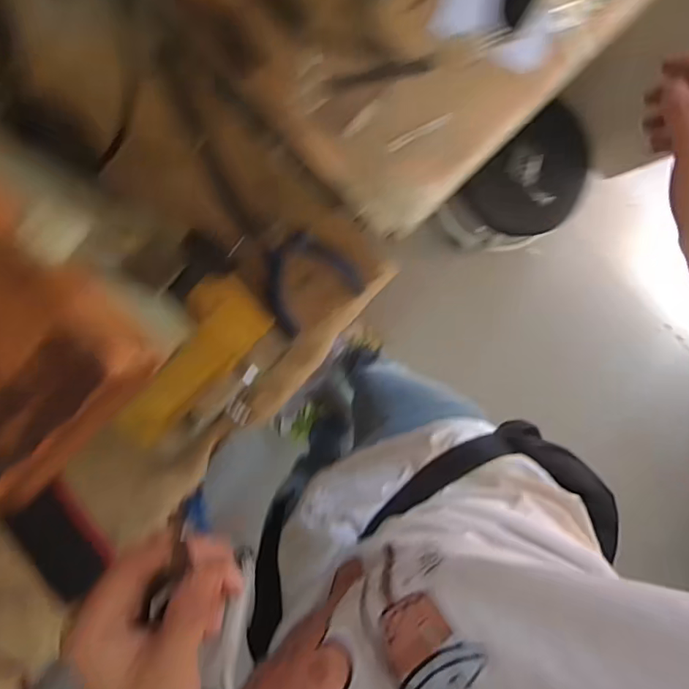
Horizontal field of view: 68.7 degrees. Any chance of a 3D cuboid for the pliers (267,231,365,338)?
[{"bbox_3d":[-0.040,-0.067,0.518,0.098,0.016,0.085,-34,99,1],"label":"pliers"}]

